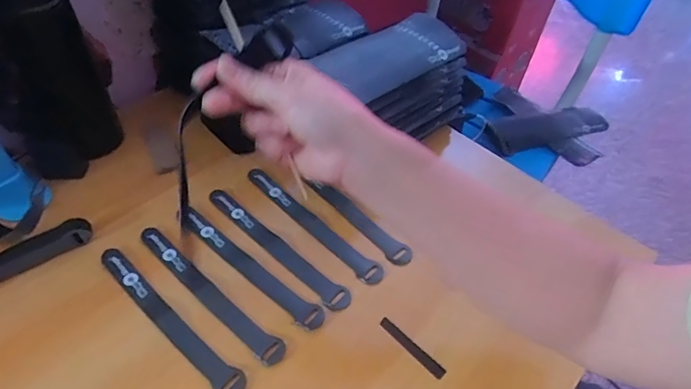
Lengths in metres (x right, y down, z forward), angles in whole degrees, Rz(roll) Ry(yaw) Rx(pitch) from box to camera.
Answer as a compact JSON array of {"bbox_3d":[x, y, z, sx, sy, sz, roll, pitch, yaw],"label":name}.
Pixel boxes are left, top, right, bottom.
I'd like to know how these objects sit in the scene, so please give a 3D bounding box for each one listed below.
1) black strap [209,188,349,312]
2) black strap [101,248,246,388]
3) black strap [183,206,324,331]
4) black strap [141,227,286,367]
[{"bbox_3d":[-0.073,0.050,0.479,0.197,0.005,0.023,38,56,25],"label":"black strap"},{"bbox_3d":[-0.161,0.110,0.420,0.196,0.004,0.023,35,55,23],"label":"black strap"},{"bbox_3d":[-0.097,0.068,0.459,0.188,0.005,0.023,35,55,23],"label":"black strap"},{"bbox_3d":[-0.130,0.090,0.439,0.194,0.004,0.022,35,55,23],"label":"black strap"}]

